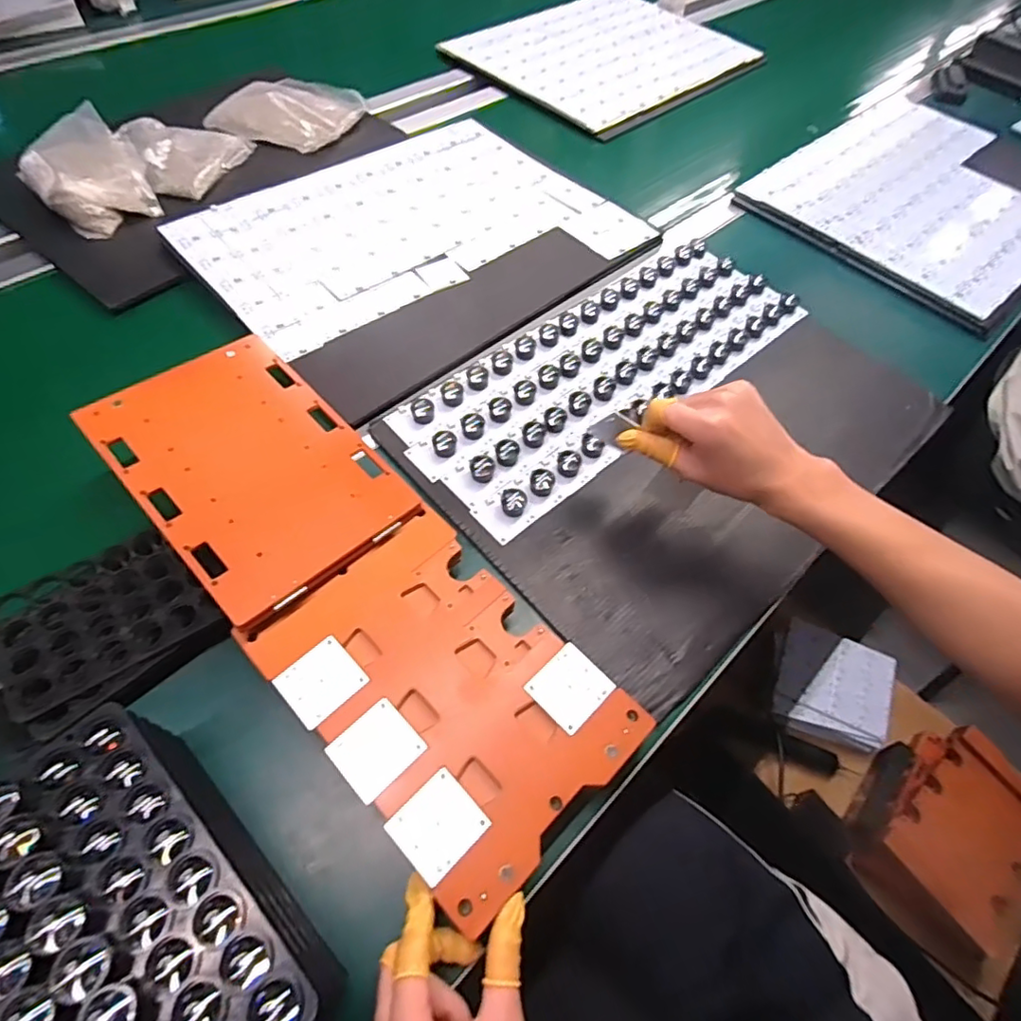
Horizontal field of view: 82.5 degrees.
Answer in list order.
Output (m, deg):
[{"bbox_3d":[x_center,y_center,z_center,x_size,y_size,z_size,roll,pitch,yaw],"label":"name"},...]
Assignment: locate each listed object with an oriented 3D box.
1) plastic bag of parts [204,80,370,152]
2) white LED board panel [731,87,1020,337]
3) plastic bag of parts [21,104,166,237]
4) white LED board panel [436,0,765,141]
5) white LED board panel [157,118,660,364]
[{"bbox_3d":[-0.319,-0.573,0.832,0.176,0.033,0.166,18,58,8],"label":"plastic bag of parts"},{"bbox_3d":[0.606,-0.465,0.831,0.503,0.028,0.370,-37,67,-24],"label":"white LED board panel"},{"bbox_3d":[-0.506,-0.403,0.696,0.166,0.054,0.121,40,63,20],"label":"plastic bag of parts"},{"bbox_3d":[0.168,-0.809,1.032,0.380,0.026,0.463,40,63,20],"label":"white LED board panel"},{"bbox_3d":[-0.117,-0.341,0.703,0.468,0.012,0.325,-34,66,-22],"label":"white LED board panel"}]

